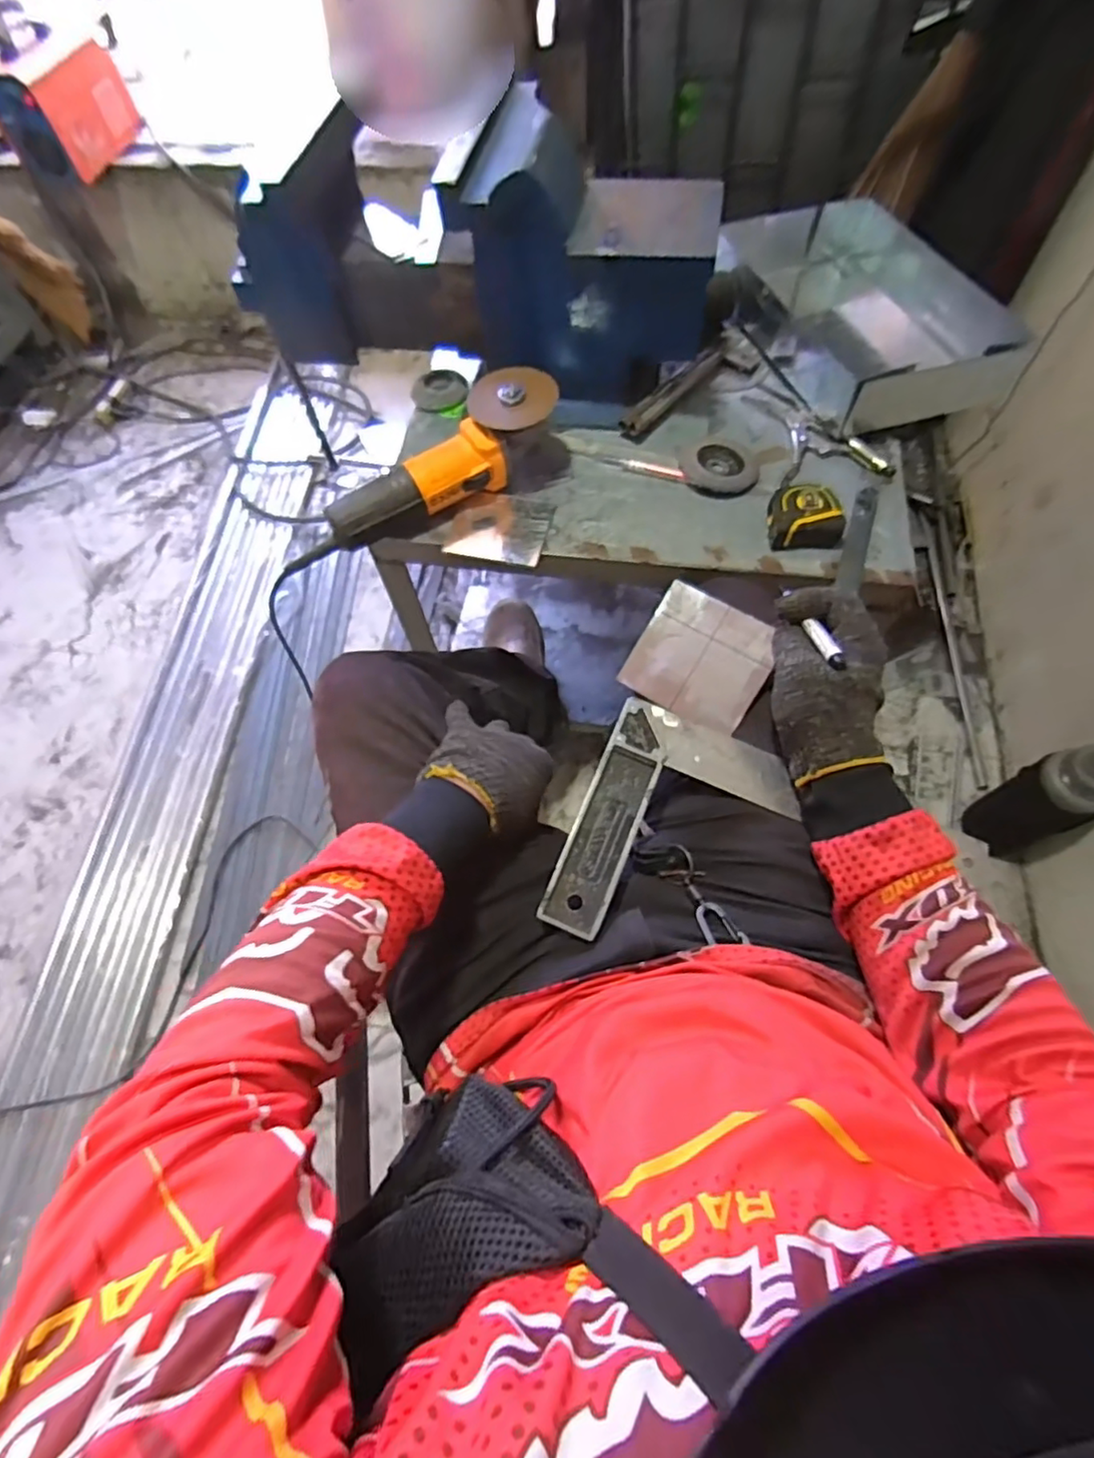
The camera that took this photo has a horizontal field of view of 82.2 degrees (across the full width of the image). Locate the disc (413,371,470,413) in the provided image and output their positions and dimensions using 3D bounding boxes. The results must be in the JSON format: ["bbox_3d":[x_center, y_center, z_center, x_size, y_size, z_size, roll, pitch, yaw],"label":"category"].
[{"bbox_3d":[-0.141,-0.448,0.827,0.072,0.018,0.072,-2,63,3],"label":"disc"}]

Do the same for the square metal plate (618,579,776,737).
[{"bbox_3d":[0.130,-0.060,0.532,0.108,0.009,0.099,31,95,21],"label":"square metal plate"}]

